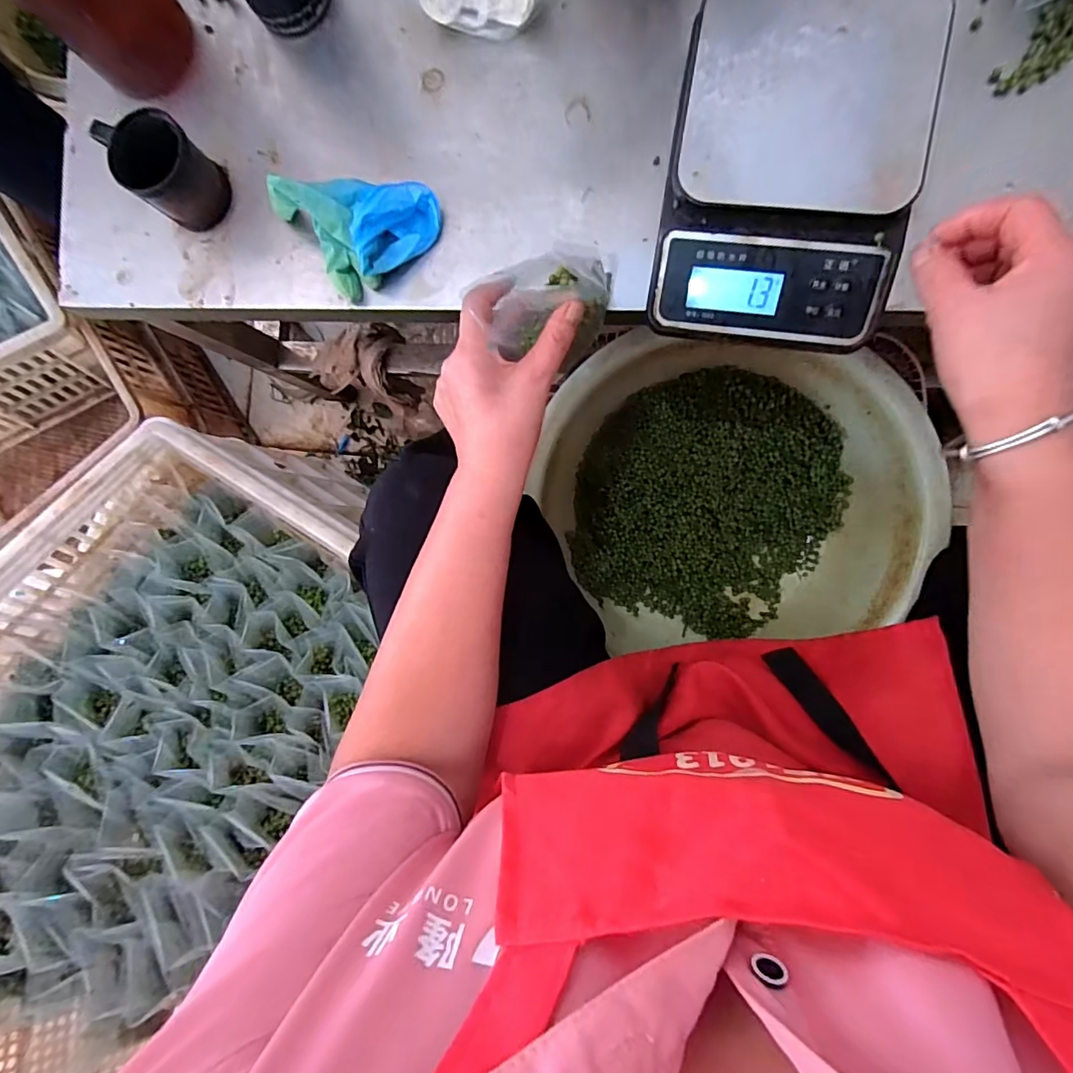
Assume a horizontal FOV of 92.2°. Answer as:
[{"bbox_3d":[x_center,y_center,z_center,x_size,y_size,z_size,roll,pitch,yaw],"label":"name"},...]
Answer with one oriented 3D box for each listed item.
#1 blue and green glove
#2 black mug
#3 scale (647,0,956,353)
[{"bbox_3d":[-0.134,-0.244,0.393,0.110,0.045,0.088,-30,83,7],"label":"blue and green glove"},{"bbox_3d":[-0.297,-0.296,0.411,0.076,0.058,0.061,42,95,9],"label":"black mug"},{"bbox_3d":[0.166,-0.244,0.340,0.148,0.051,0.213,10,90,10],"label":"scale"}]

